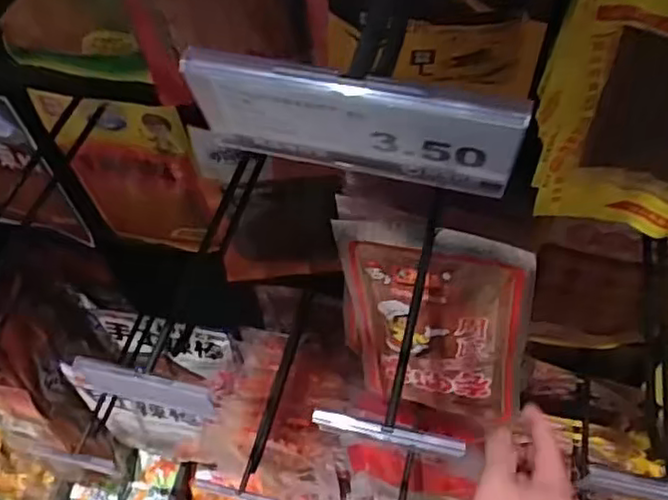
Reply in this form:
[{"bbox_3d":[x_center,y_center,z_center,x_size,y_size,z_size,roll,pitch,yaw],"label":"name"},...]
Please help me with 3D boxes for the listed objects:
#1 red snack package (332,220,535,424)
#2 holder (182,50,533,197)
[{"bbox_3d":[0.098,0.085,0.664,0.174,0.273,0.021,10,45,21],"label":"red snack package"},{"bbox_3d":[0.005,-0.038,0.207,0.098,0.044,0.010,11,59,9],"label":"holder"}]

